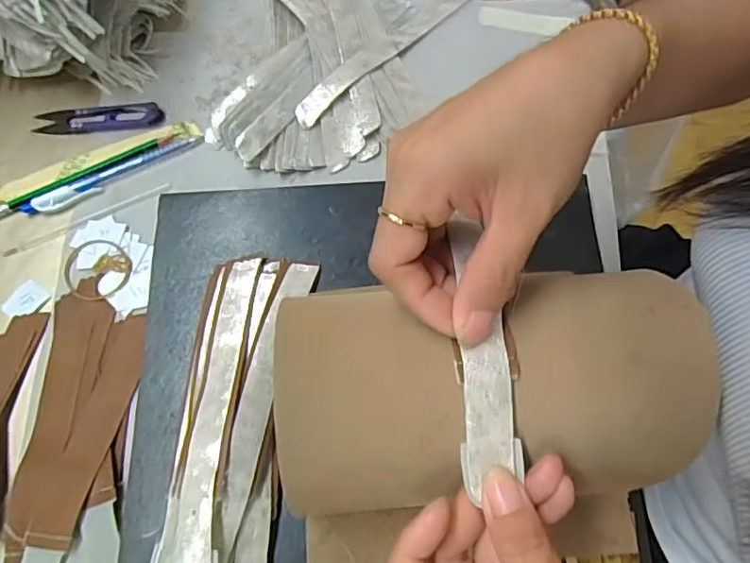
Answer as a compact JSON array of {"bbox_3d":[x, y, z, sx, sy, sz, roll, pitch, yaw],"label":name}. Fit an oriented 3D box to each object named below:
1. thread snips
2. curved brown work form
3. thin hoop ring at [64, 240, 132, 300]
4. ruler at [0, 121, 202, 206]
[{"bbox_3d":[-0.218,-0.129,0.433,0.100,0.008,0.023,-2,71,-1],"label":"thread snips"},{"bbox_3d":[0.051,0.046,0.242,0.182,0.048,0.092,-6,71,-1],"label":"curved brown work form"},{"bbox_3d":[-0.197,-0.009,0.393,0.049,0.004,0.044,8,71,2],"label":"thin hoop ring"},{"bbox_3d":[-0.234,-0.084,0.419,0.205,0.006,0.021,-23,73,-8],"label":"ruler"}]

